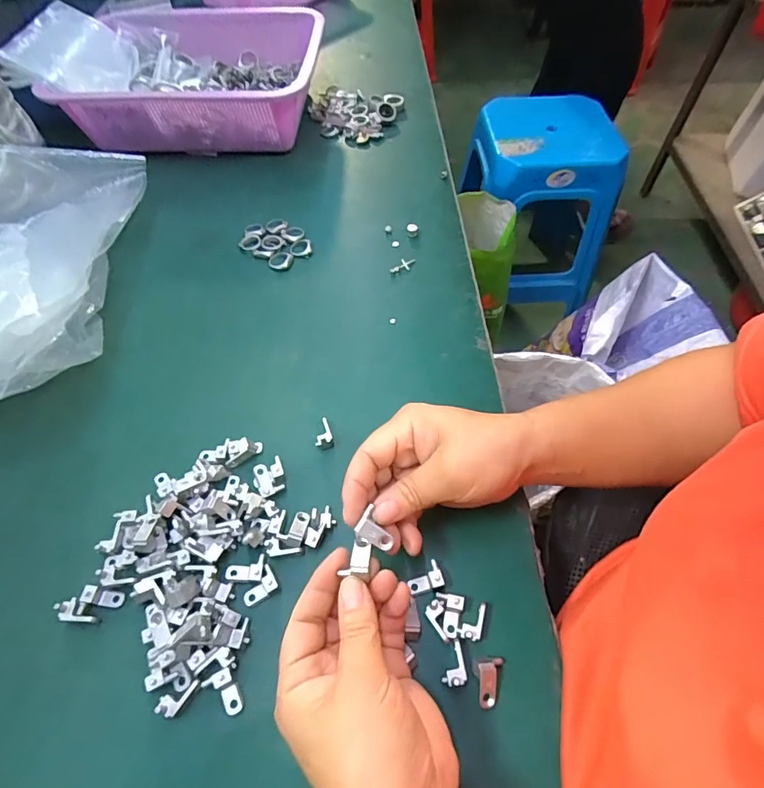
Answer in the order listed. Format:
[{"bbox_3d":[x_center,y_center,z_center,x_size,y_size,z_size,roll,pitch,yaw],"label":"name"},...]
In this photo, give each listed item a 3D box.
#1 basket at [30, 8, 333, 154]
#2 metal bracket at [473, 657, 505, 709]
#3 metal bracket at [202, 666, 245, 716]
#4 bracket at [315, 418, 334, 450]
[{"bbox_3d":[-0.228,-0.392,0.579,0.279,0.087,0.219,3,58,3],"label":"basket"},{"bbox_3d":[0.062,0.164,0.260,0.017,0.011,0.024,-2,58,0],"label":"metal bracket"},{"bbox_3d":[-0.089,0.171,0.261,0.015,0.005,0.024,-33,88,-18],"label":"metal bracket"},{"bbox_3d":[-0.045,0.030,0.348,0.013,0.010,0.023,-15,59,-8],"label":"bracket"}]

